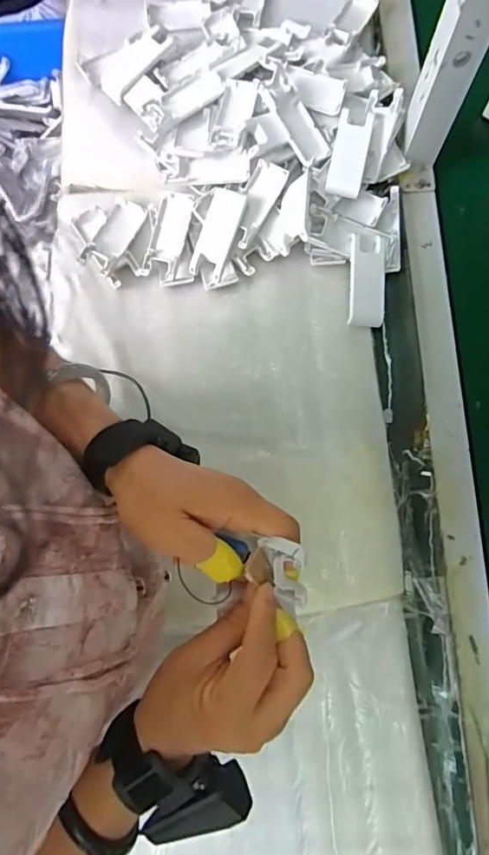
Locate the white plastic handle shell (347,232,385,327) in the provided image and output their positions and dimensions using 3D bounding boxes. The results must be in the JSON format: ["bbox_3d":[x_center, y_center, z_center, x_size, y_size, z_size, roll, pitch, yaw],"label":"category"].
[{"bbox_3d":[0.137,-0.163,0.558,0.040,0.020,0.099,3,79,2],"label":"white plastic handle shell"}]

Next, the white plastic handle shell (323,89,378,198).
[{"bbox_3d":[0.123,-0.326,0.576,0.040,0.021,0.130,12,79,4],"label":"white plastic handle shell"}]

